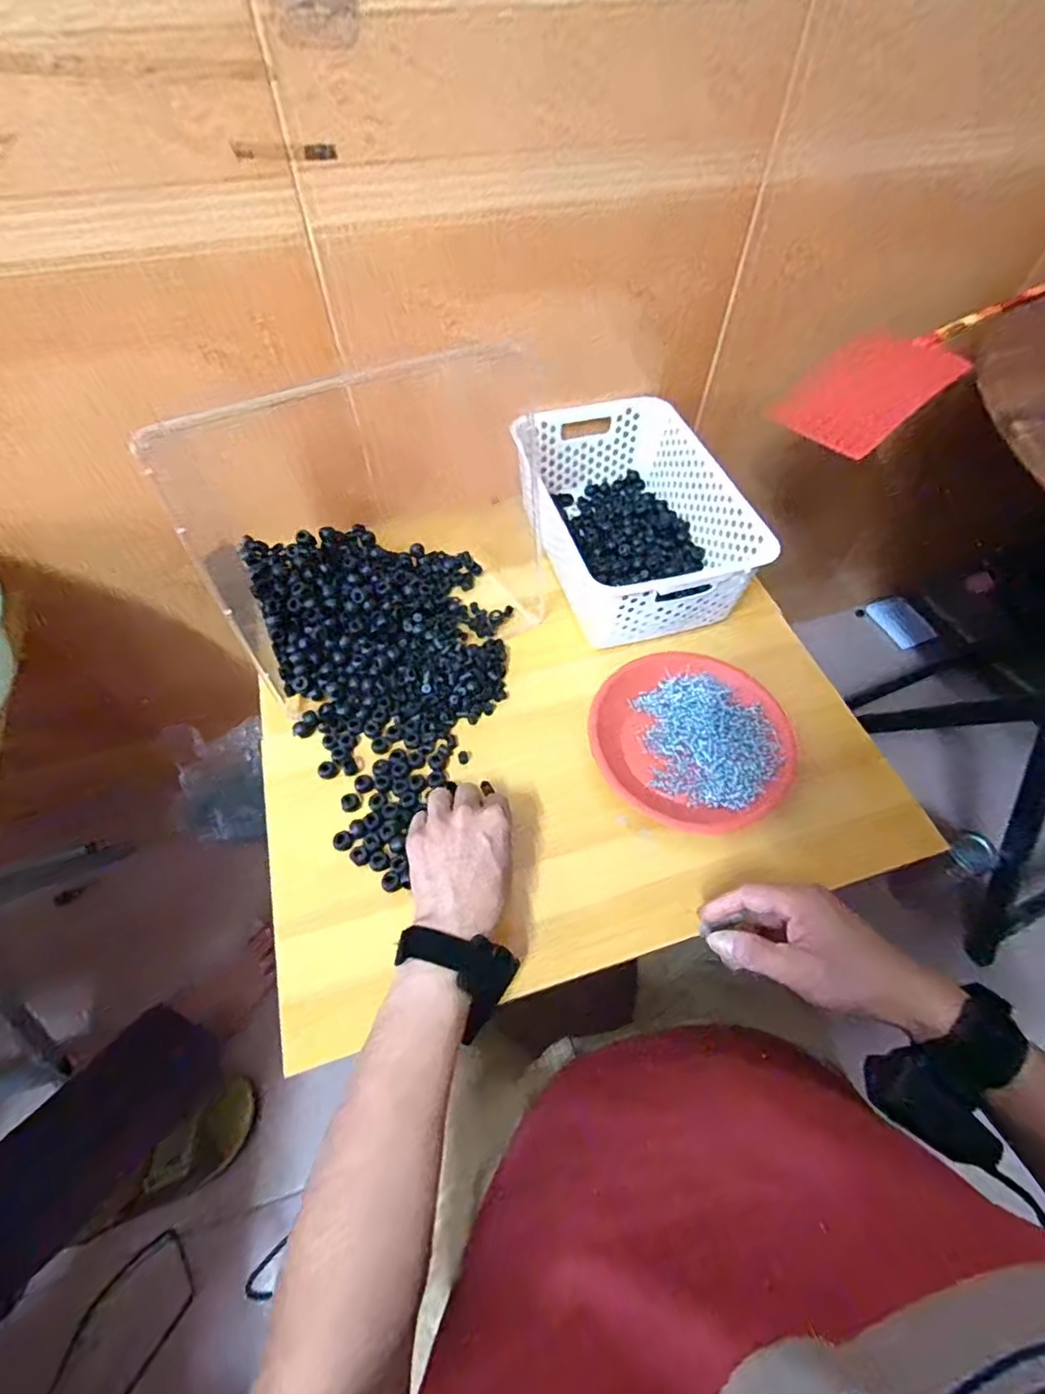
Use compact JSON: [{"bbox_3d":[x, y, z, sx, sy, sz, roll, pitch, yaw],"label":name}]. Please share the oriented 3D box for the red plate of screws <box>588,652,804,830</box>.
[{"bbox_3d":[0.164,0.038,0.566,0.182,0.019,0.190,1,56,-1],"label":"red plate of screws"}]

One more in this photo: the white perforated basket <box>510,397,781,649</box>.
[{"bbox_3d":[0.119,-0.207,0.673,0.208,0.112,0.299,-14,58,-11],"label":"white perforated basket"}]

